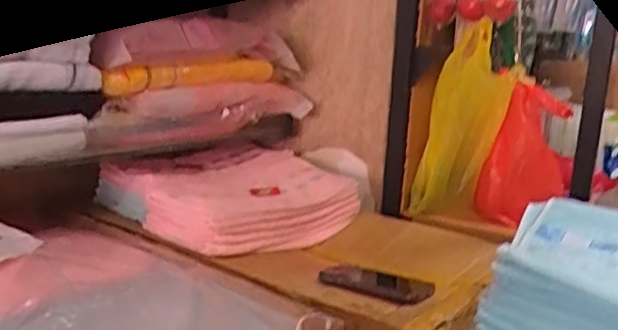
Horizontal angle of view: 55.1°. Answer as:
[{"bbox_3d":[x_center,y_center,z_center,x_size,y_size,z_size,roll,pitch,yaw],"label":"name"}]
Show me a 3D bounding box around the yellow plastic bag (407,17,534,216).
[{"bbox_3d":[0.297,-0.072,1.114,0.172,0.355,0.047,3,12,1],"label":"yellow plastic bag"}]

